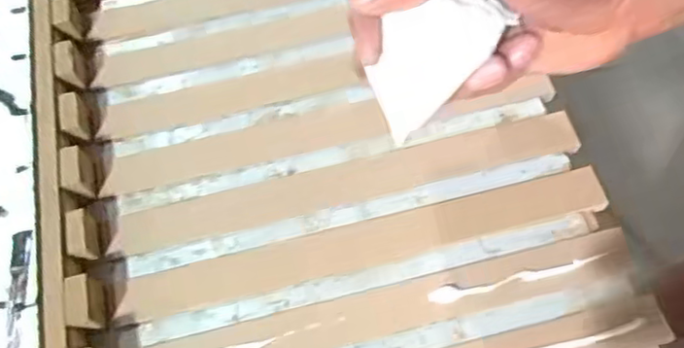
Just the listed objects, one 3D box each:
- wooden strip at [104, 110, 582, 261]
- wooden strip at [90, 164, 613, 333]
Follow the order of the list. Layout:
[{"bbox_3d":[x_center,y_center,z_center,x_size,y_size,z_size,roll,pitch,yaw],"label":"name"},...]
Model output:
[{"bbox_3d":[0.002,0.002,0.299,0.227,0.011,0.023,-13,64,-5],"label":"wooden strip"},{"bbox_3d":[0.008,0.032,0.288,0.229,0.004,0.022,-13,64,-4],"label":"wooden strip"}]

